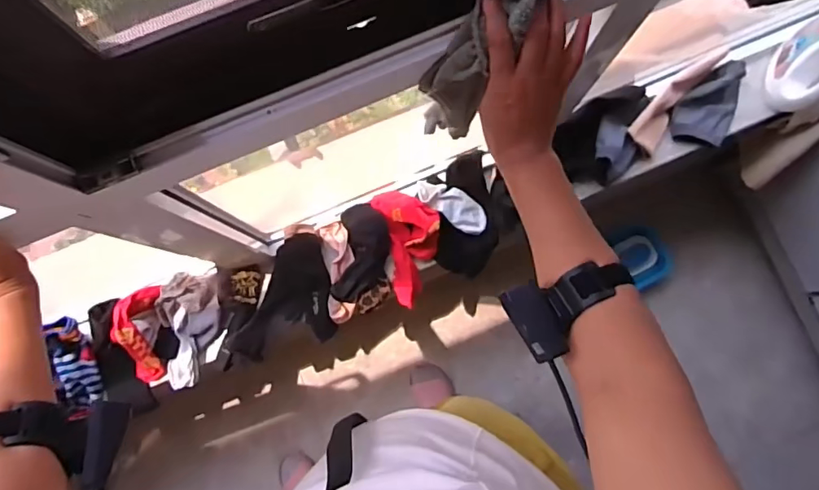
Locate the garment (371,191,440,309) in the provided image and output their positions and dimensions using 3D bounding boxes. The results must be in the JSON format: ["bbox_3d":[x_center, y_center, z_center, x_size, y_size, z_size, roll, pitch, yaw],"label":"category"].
[{"bbox_3d":[0.000,0.006,0.963,0.113,0.071,0.214,-5,107,0],"label":"garment"}]

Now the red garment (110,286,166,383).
[{"bbox_3d":[-0.486,0.169,0.917,0.067,0.052,0.175,-2,103,0],"label":"red garment"}]

